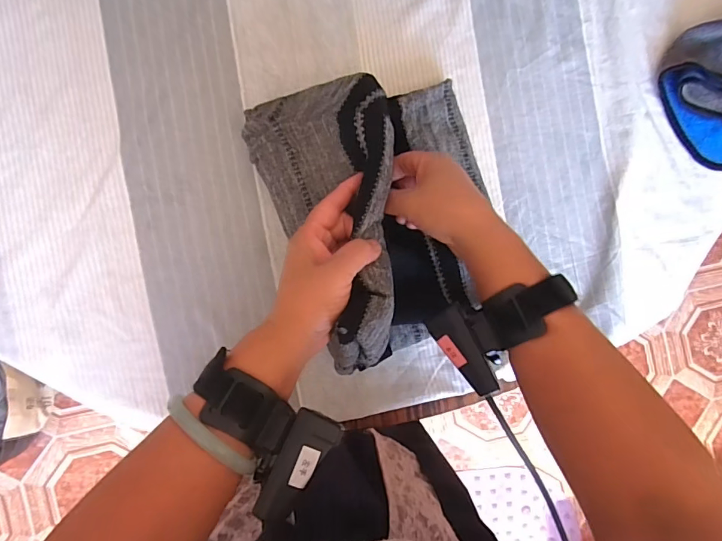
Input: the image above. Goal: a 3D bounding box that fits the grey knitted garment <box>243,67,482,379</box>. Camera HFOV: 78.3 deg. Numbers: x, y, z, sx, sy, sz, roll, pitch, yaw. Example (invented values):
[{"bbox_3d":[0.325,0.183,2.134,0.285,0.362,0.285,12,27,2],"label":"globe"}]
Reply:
[{"bbox_3d":[0.028,-0.061,0.355,0.194,0.110,0.210,-20,89,-7],"label":"grey knitted garment"}]

